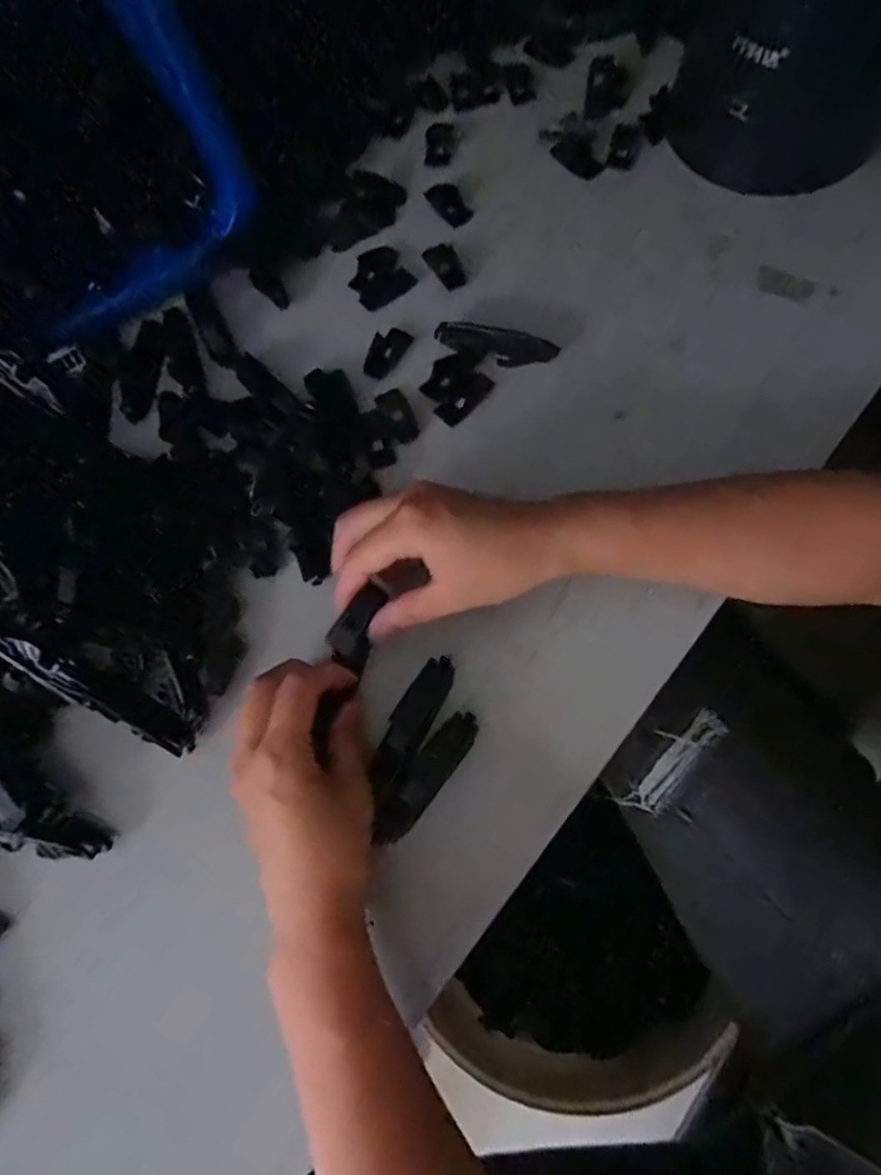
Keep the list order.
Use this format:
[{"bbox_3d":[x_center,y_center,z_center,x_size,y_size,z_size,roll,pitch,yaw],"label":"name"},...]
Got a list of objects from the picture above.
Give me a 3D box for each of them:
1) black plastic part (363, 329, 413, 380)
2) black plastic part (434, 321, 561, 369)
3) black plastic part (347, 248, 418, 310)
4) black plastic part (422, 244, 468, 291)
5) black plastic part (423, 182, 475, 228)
[{"bbox_3d":[-0.037,-0.162,0.437,0.022,0.006,0.043,22,75,13],"label":"black plastic part"},{"bbox_3d":[0.036,-0.161,0.426,0.080,0.014,0.022,14,74,11],"label":"black plastic part"},{"bbox_3d":[-0.044,-0.222,0.458,0.042,0.004,0.046,-34,71,-5],"label":"black plastic part"},{"bbox_3d":[0.005,-0.229,0.456,0.022,0.004,0.037,-31,71,-4],"label":"black plastic part"},{"bbox_3d":[0.007,-0.284,0.474,0.023,0.004,0.043,-32,71,-5],"label":"black plastic part"}]

